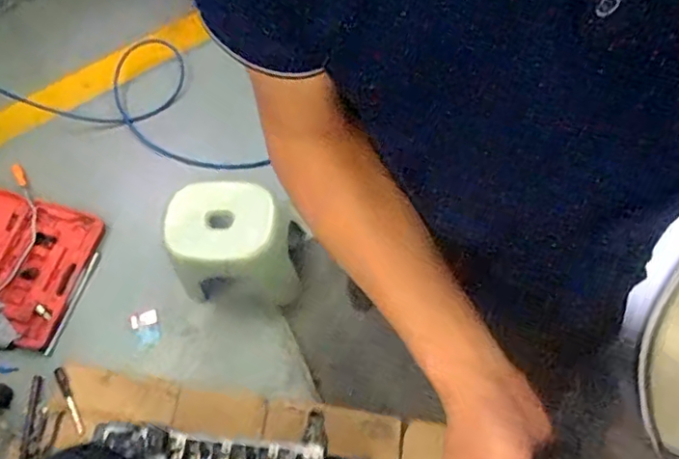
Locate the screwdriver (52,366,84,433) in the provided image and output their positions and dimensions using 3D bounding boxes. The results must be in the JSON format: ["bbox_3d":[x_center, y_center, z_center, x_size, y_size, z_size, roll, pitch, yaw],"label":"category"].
[{"bbox_3d":[-0.719,0.456,1.556,0.025,0.021,0.189,-31,69,-8],"label":"screwdriver"}]

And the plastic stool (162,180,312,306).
[{"bbox_3d":[-0.257,0.044,1.551,0.377,0.305,0.269,-4,68,3],"label":"plastic stool"}]

